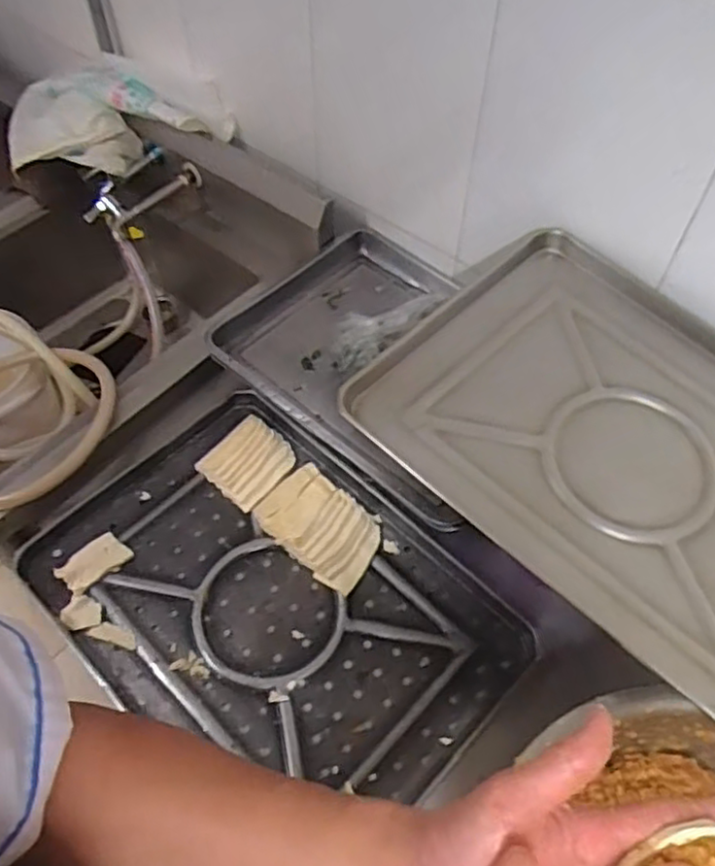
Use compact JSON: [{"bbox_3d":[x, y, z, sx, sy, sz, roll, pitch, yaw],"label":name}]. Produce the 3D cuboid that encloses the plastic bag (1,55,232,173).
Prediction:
[{"bbox_3d":[-0.416,-0.556,1.200,0.377,0.129,0.205,6,55,3],"label":"plastic bag"}]

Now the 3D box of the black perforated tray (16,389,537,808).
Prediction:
[{"bbox_3d":[-0.118,0.213,0.878,0.551,0.057,0.399,37,62,22],"label":"black perforated tray"}]

